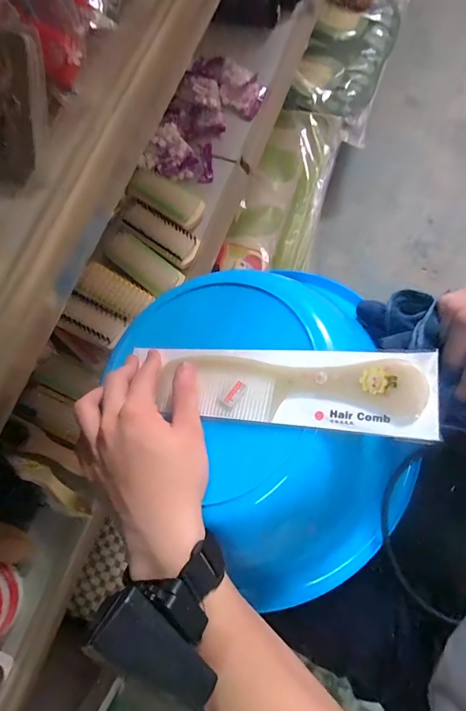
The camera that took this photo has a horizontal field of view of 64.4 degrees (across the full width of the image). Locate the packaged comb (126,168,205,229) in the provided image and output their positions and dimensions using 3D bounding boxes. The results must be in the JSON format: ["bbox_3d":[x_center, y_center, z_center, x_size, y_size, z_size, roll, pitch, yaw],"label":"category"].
[{"bbox_3d":[-0.106,-0.253,0.589,0.129,0.015,0.058,29,80,10],"label":"packaged comb"}]

